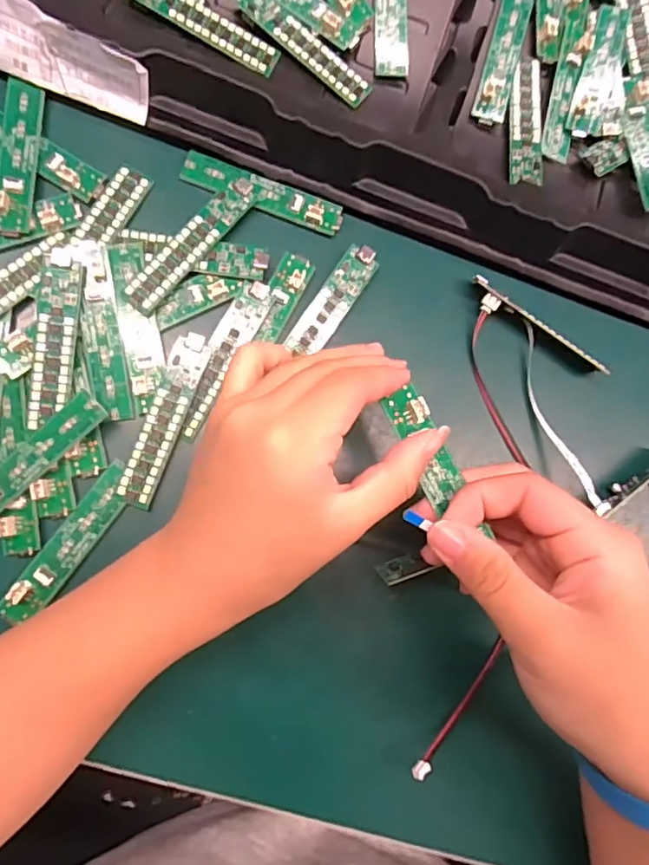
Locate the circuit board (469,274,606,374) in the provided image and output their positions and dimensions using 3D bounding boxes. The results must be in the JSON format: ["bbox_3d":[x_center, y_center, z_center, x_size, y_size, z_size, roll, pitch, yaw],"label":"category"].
[{"bbox_3d":[0.110,-0.053,0.292,0.083,0.013,0.011,35,79,-2],"label":"circuit board"}]

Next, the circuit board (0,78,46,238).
[{"bbox_3d":[-0.146,-0.132,0.262,0.018,0.010,0.077,3,81,-8],"label":"circuit board"}]

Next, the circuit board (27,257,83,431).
[{"bbox_3d":[-0.123,-0.040,0.255,0.017,0.004,0.075,5,90,-15],"label":"circuit board"}]

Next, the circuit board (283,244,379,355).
[{"bbox_3d":[0.005,-0.066,0.282,0.018,0.006,0.064,34,79,-2],"label":"circuit board"}]

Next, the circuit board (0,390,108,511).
[{"bbox_3d":[-0.134,0.015,0.251,0.016,0.009,0.082,45,78,0],"label":"circuit board"}]

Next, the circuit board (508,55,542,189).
[{"bbox_3d":[0.108,-0.167,0.297,0.017,0.007,0.075,5,81,-8],"label":"circuit board"}]

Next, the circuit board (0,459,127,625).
[{"bbox_3d":[-0.115,0.050,0.254,0.016,0.005,0.080,37,77,-7],"label":"circuit board"}]

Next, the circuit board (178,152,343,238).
[{"bbox_3d":[-0.031,-0.123,0.284,0.083,0.008,0.017,18,80,-5],"label":"circuit board"}]

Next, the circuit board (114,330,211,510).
[{"bbox_3d":[-0.076,-0.007,0.264,0.017,0.004,0.085,19,80,-5],"label":"circuit board"}]

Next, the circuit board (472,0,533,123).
[{"bbox_3d":[0.098,-0.205,0.303,0.018,0.009,0.078,16,80,-6],"label":"circuit board"}]

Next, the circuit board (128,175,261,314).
[{"bbox_3d":[-0.065,-0.094,0.272,0.018,0.004,0.084,39,78,-1],"label":"circuit board"}]

